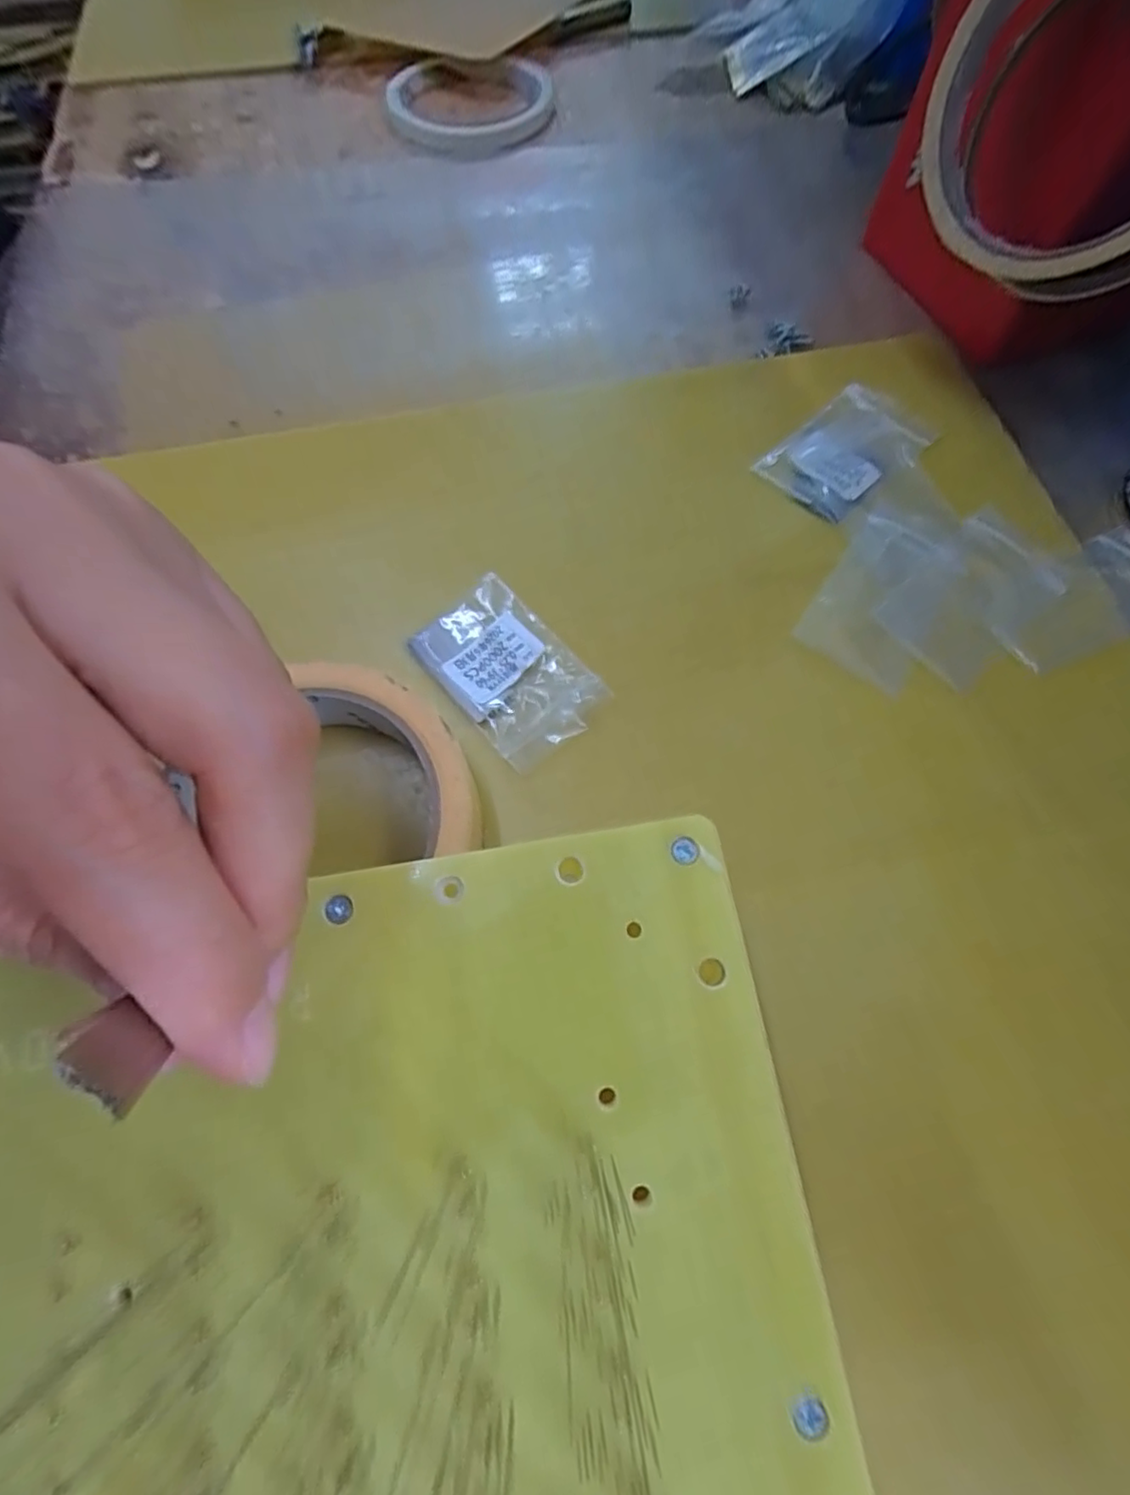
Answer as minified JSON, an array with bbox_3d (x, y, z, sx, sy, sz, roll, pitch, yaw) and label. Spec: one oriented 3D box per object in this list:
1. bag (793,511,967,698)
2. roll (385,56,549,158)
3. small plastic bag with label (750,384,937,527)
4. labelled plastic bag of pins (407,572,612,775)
[{"bbox_3d":[0.108,-0.051,0.212,0.037,0.005,0.060,32,70,13],"label":"bag"},{"bbox_3d":[-0.054,-0.373,0.363,0.094,0.009,0.091,0,66,1],"label":"roll"},{"bbox_3d":[0.107,-0.114,0.239,0.061,0.004,0.038,-39,71,-15],"label":"small plastic bag with label"},{"bbox_3d":[-0.019,-0.026,0.204,0.039,0.009,0.061,-38,71,-15],"label":"labelled plastic bag of pins"}]

